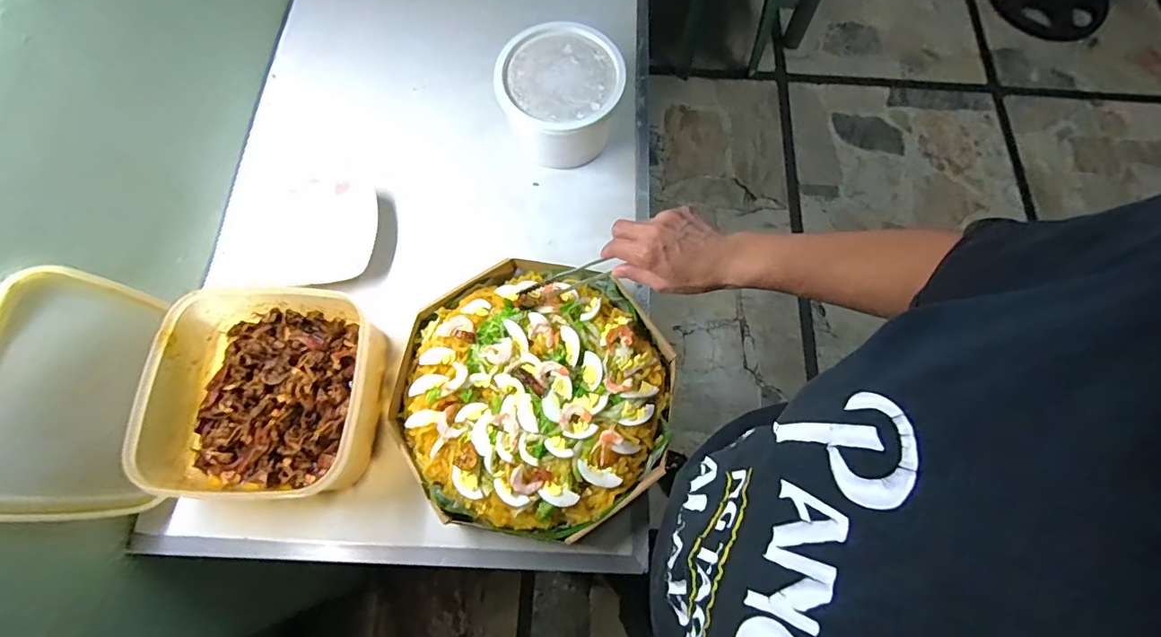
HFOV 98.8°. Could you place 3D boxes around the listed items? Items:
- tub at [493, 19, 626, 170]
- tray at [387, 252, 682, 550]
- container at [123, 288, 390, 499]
[{"bbox_3d":[-0.026,-0.294,0.680,0.154,0.105,0.152,1,70,-2],"label":"tub"},{"bbox_3d":[-0.052,0.081,0.574,0.304,0.058,0.299,8,71,2],"label":"tray"},{"bbox_3d":[-0.340,0.077,0.544,0.217,0.091,0.211,2,70,-2],"label":"container"}]

